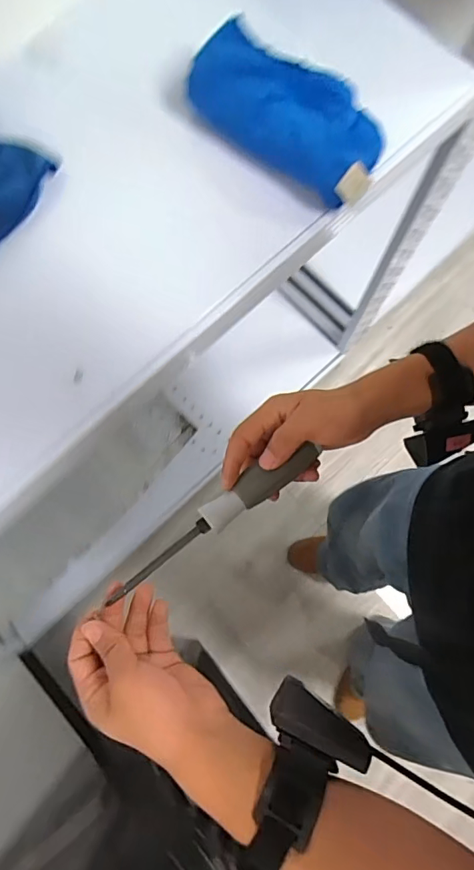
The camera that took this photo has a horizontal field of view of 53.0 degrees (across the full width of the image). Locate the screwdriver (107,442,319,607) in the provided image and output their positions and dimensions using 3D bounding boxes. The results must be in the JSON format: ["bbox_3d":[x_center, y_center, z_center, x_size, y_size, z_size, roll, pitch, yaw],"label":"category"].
[{"bbox_3d":[-0.016,0.062,0.369,0.186,0.023,0.025,-35,79,-6],"label":"screwdriver"}]

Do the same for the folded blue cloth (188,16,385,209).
[{"bbox_3d":[0.052,-0.323,0.480,0.194,0.060,0.103,39,81,9],"label":"folded blue cloth"}]

